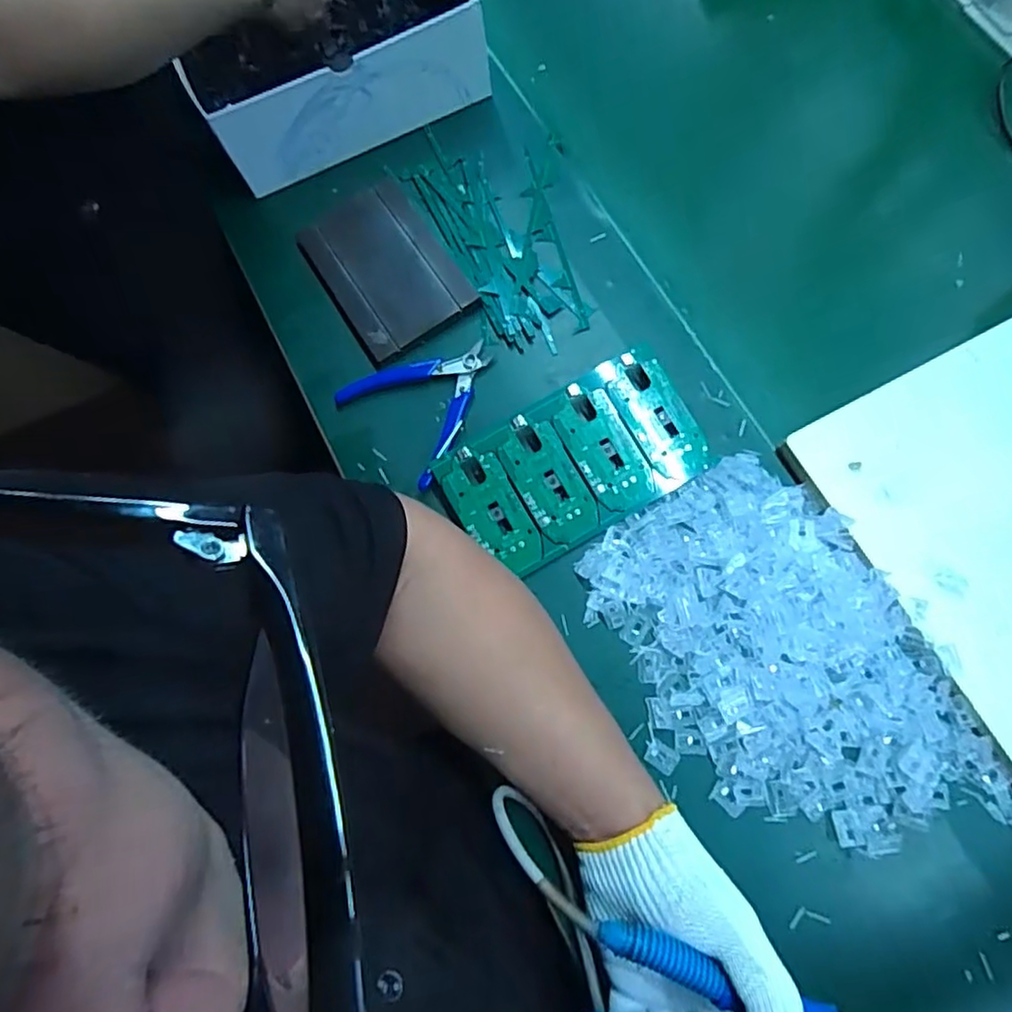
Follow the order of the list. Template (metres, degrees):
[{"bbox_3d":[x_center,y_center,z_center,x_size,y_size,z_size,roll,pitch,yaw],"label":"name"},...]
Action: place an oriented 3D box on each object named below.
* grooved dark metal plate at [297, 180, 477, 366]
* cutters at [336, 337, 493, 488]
[{"bbox_3d":[-0.101,-0.200,0.537,0.097,0.017,0.141,-33,74,-8],"label":"grooved dark metal plate"},{"bbox_3d":[-0.058,-0.088,0.503,0.113,0.010,0.106,-44,76,-11],"label":"cutters"}]

